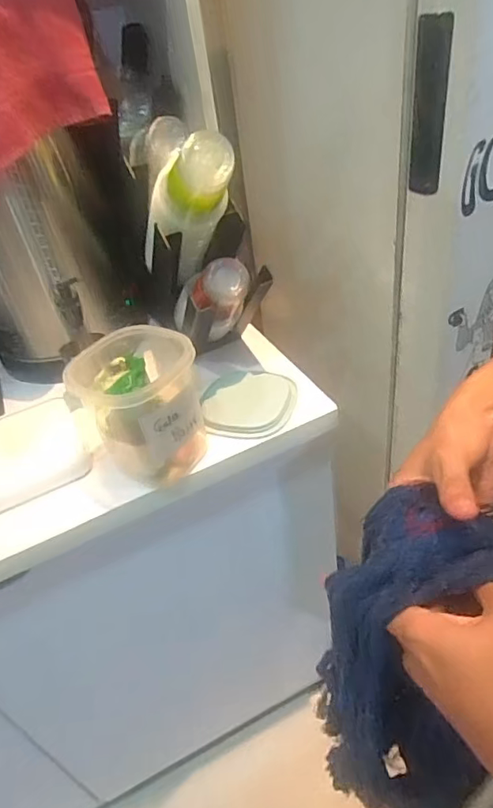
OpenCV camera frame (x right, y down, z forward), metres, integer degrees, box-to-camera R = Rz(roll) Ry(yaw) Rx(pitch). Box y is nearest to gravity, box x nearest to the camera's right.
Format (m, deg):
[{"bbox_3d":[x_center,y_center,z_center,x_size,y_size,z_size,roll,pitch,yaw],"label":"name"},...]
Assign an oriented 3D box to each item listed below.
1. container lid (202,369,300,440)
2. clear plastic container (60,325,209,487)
[{"bbox_3d":[0.003,-0.005,0.751,0.128,0.014,0.145,-1,40,11],"label":"container lid"},{"bbox_3d":[-0.126,0.012,0.650,0.145,0.158,0.139,-15,39,-6],"label":"clear plastic container"}]

